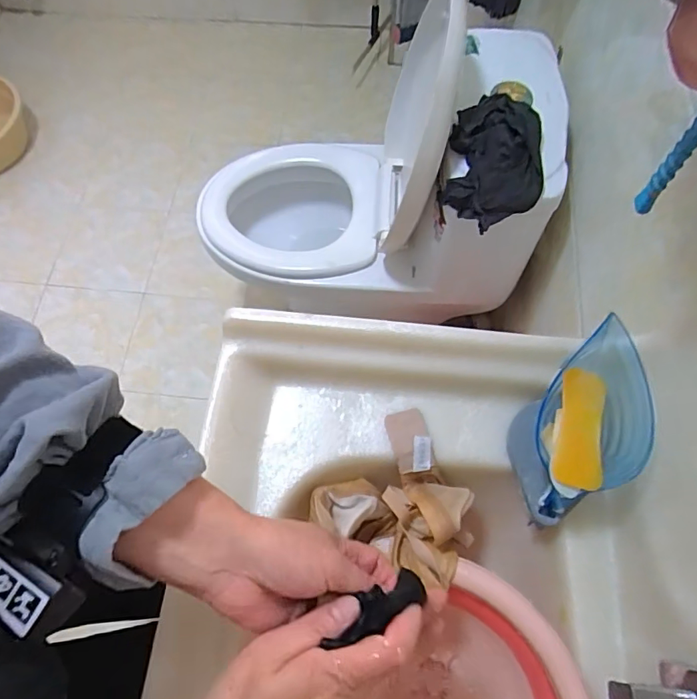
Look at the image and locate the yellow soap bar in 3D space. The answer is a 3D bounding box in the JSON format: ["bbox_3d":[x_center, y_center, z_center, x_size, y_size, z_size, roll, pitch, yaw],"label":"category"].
[{"bbox_3d":[0.193,0.065,0.420,0.037,0.015,0.097,10,68,5],"label":"yellow soap bar"}]

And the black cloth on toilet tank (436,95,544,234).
[{"bbox_3d":[0.226,-0.289,0.771,0.144,0.080,0.195,11,68,5],"label":"black cloth on toilet tank"}]

